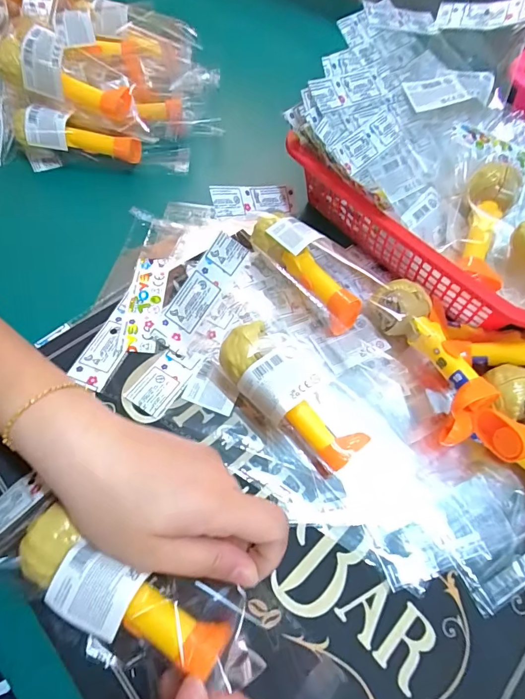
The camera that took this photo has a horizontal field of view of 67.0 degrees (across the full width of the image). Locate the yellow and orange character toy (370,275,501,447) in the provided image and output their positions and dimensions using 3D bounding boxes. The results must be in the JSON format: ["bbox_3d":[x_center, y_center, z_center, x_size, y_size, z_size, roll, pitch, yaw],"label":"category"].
[{"bbox_3d":[0.131,0.003,0.307,0.048,0.042,0.134,-16,62,-14],"label":"yellow and orange character toy"}]

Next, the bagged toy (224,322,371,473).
[{"bbox_3d":[0.018,0.034,0.281,0.046,0.045,0.115,-35,69,-22],"label":"bagged toy"}]

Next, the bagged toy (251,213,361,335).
[{"bbox_3d":[0.037,-0.065,0.336,0.034,0.048,0.118,-31,67,-21],"label":"bagged toy"}]

